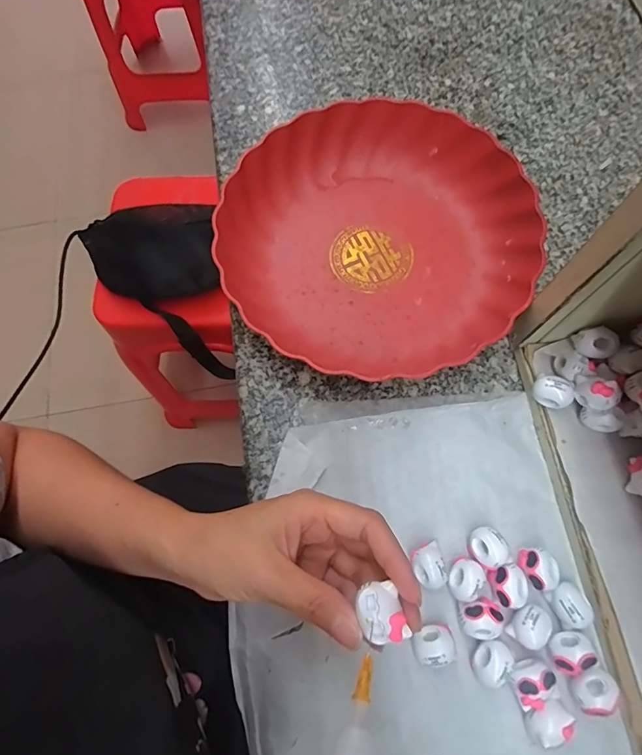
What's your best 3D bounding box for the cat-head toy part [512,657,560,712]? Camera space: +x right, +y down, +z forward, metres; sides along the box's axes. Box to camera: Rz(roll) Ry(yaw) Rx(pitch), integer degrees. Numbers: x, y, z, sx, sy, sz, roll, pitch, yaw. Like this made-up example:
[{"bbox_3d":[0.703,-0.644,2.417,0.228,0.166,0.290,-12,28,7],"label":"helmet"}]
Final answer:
[{"bbox_3d":[0.127,0.183,0.256,0.025,0.019,0.023,-25,73,-6],"label":"cat-head toy part"}]

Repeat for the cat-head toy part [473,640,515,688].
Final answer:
[{"bbox_3d":[0.104,0.174,0.262,0.020,0.018,0.024,15,73,6],"label":"cat-head toy part"}]

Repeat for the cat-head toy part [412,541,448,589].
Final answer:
[{"bbox_3d":[0.072,0.123,0.280,0.020,0.018,0.026,-24,73,-6],"label":"cat-head toy part"}]

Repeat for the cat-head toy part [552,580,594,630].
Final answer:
[{"bbox_3d":[0.157,0.142,0.268,0.020,0.013,0.025,-19,72,-4],"label":"cat-head toy part"}]

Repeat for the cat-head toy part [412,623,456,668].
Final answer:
[{"bbox_3d":[0.070,0.166,0.267,0.025,0.019,0.021,-13,72,-3],"label":"cat-head toy part"}]

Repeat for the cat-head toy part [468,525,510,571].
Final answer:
[{"bbox_3d":[0.108,0.111,0.281,0.021,0.023,0.024,-29,73,-8],"label":"cat-head toy part"}]

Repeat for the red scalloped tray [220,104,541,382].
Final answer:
[{"bbox_3d":[0.045,-0.110,0.346,0.233,0.050,0.235,-41,75,-11],"label":"red scalloped tray"}]

